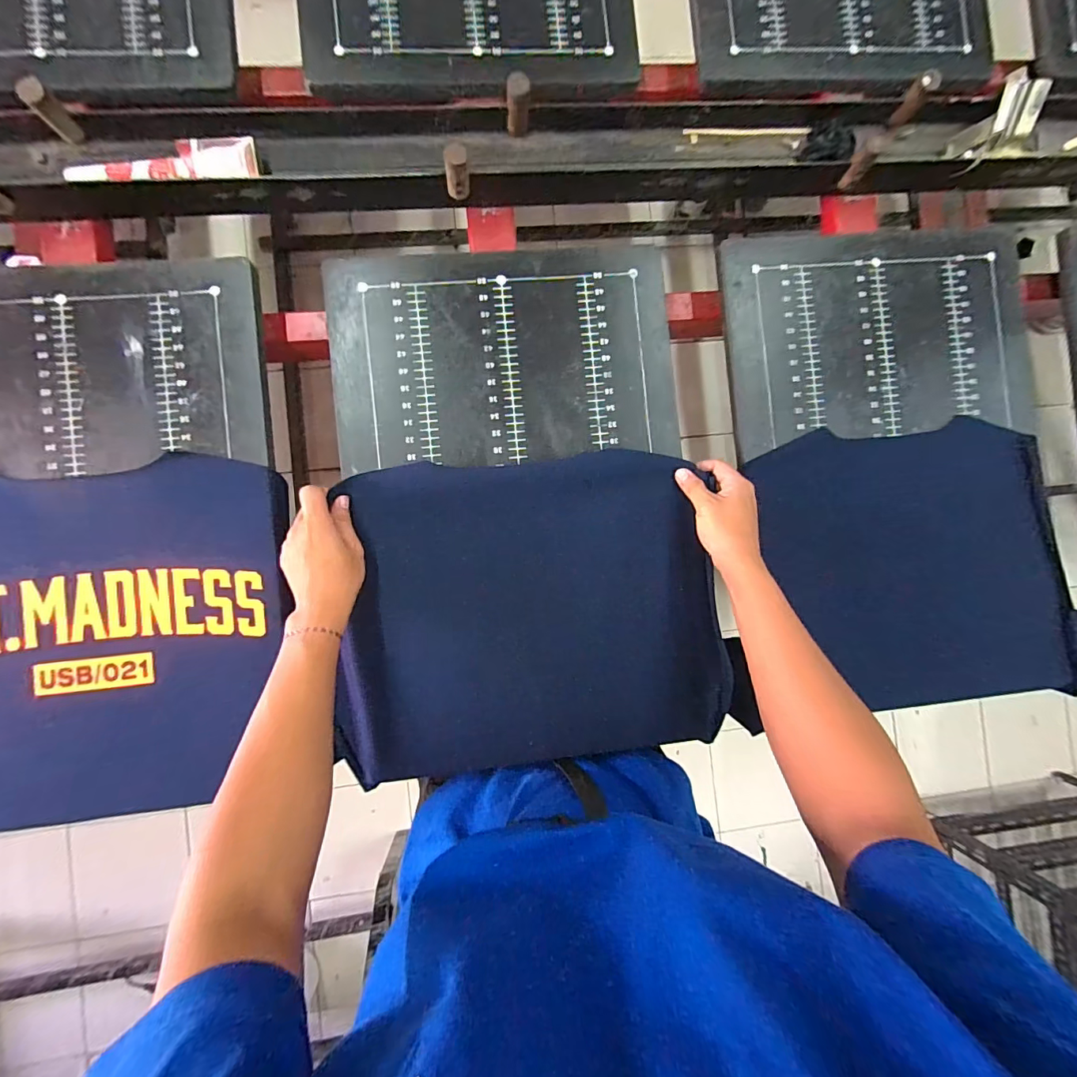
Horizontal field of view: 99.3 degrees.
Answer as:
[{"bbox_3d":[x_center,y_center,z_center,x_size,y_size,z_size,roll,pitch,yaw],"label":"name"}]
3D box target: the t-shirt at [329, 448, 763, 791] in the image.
[{"bbox_3d":[0.003,0.087,0.539,0.450,0.050,0.350,-5,88,-5],"label":"t-shirt"}]

